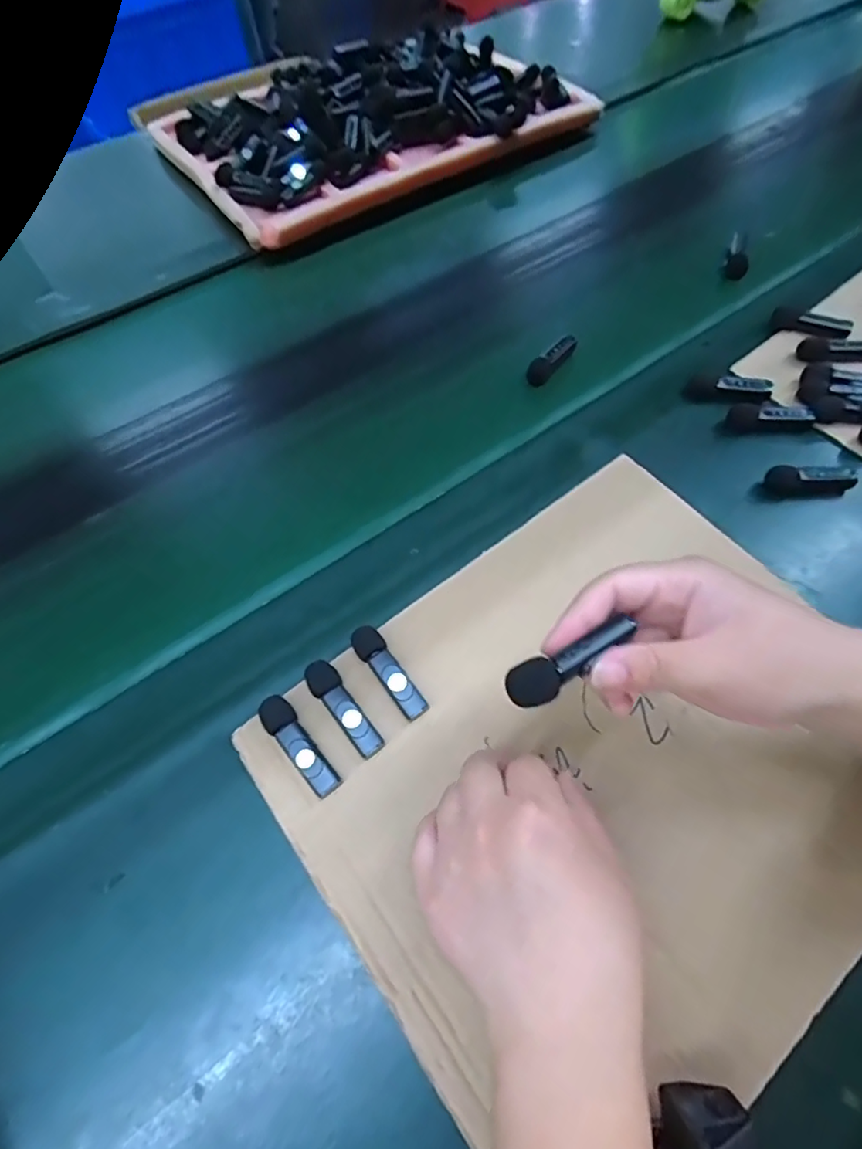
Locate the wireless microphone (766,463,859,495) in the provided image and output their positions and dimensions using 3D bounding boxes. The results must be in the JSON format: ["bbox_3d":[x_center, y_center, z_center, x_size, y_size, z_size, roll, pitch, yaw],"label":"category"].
[{"bbox_3d":[0.282,-0.070,0.416,0.059,0.020,0.014,3,62,3],"label":"wireless microphone"}]

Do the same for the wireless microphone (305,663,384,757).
[{"bbox_3d":[-0.052,0.079,0.333,0.019,0.009,0.065,-39,68,-18],"label":"wireless microphone"}]

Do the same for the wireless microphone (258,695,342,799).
[{"bbox_3d":[-0.077,0.100,0.327,0.018,0.016,0.066,-38,68,-17],"label":"wireless microphone"}]

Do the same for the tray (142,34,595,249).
[{"bbox_3d":[-0.077,-0.598,0.713,0.496,0.051,0.324,-33,63,-16],"label":"tray"}]

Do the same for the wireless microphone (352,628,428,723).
[{"bbox_3d":[-0.027,0.060,0.346,0.018,0.015,0.066,-33,66,-15],"label":"wireless microphone"}]

